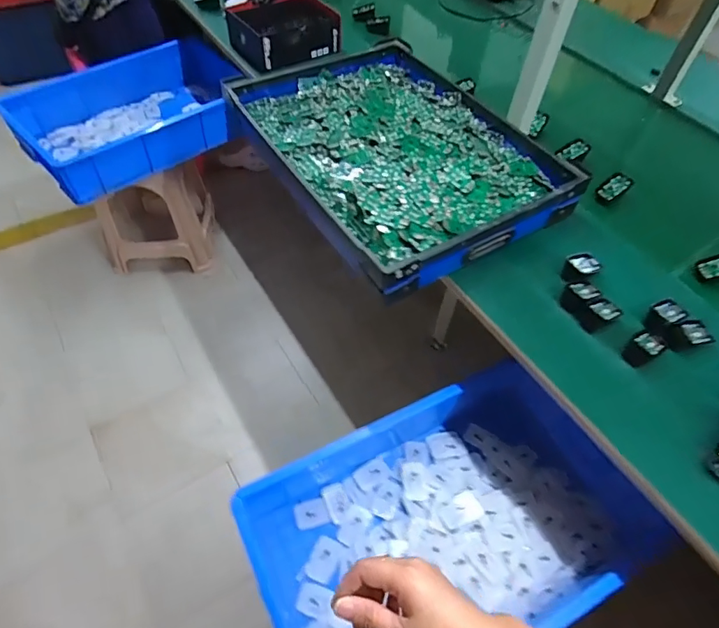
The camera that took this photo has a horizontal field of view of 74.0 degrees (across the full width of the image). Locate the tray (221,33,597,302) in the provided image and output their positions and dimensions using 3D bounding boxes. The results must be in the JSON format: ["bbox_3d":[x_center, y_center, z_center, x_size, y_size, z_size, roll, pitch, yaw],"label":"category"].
[{"bbox_3d":[0.061,-0.361,0.965,0.491,0.078,0.665,-28,62,-21],"label":"tray"}]

